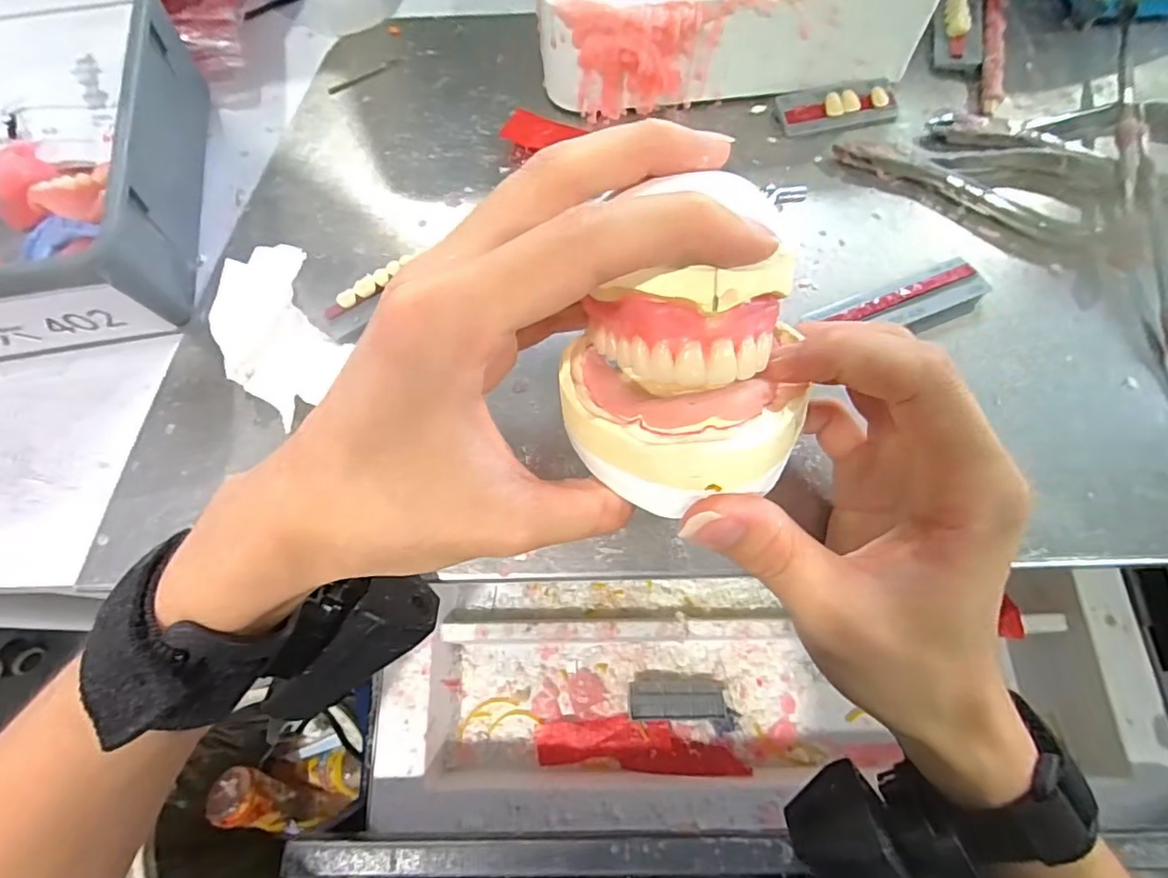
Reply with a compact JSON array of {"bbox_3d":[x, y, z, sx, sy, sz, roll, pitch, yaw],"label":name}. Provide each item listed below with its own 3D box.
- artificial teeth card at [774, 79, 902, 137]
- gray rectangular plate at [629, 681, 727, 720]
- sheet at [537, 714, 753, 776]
[{"bbox_3d":[0.131,-0.171,0.296,0.061,0.008,0.027,-9,69,-2],"label":"artificial teeth card"},{"bbox_3d":[0.058,0.163,0.357,0.058,0.014,0.021,2,69,2],"label":"gray rectangular plate"},{"bbox_3d":[0.033,0.185,0.346,0.121,0.023,0.028,2,69,2],"label":"sheet"}]

